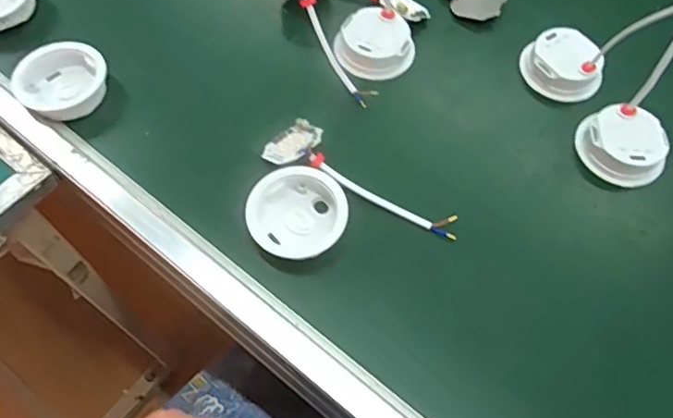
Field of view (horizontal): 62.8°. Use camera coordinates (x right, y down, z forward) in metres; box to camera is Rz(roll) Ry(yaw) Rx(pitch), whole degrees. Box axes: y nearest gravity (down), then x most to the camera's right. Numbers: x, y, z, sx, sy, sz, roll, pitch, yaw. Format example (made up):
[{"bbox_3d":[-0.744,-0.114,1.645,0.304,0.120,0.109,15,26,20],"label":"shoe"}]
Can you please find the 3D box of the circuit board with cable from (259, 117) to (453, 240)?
[{"bbox_3d":[0.017,-0.020,0.424,0.159,0.025,0.045,33,67,14],"label":"circuit board with cable"}]

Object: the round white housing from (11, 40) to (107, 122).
[{"bbox_3d":[-0.227,-0.104,0.462,0.070,0.031,0.064,1,63,-1],"label":"round white housing"}]

